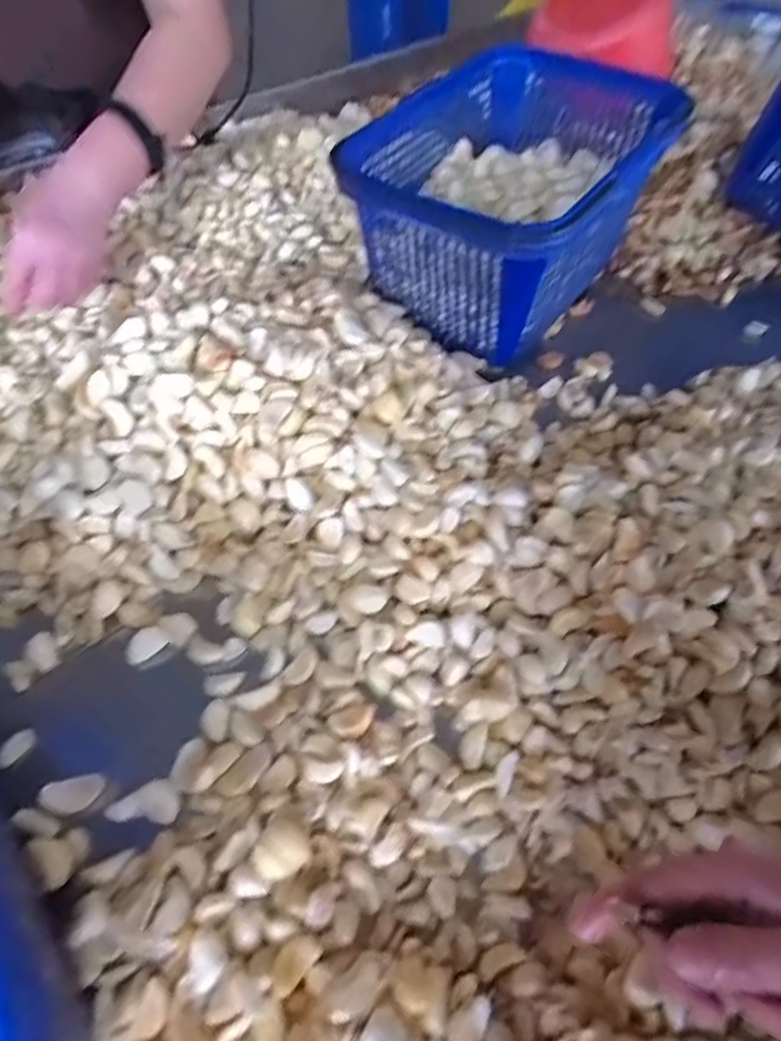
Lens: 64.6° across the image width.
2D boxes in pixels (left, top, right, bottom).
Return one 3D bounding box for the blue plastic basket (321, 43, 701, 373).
[{"bbox_3d":[0.129,-0.336,0.642,0.219,0.168,0.323,28,59,18],"label":"blue plastic basket"}]

